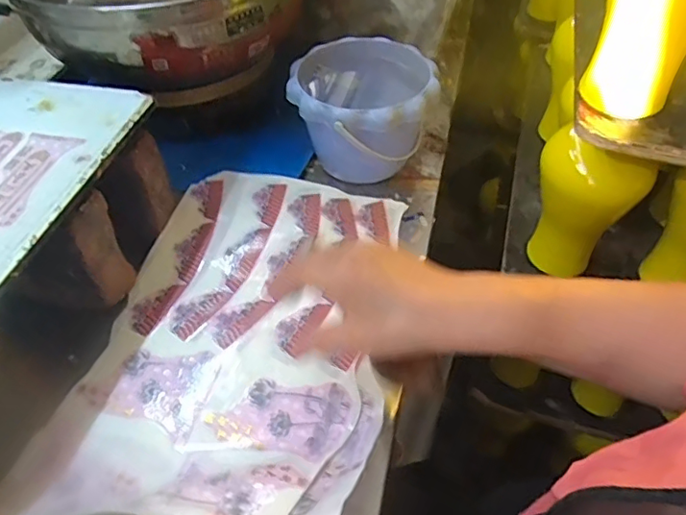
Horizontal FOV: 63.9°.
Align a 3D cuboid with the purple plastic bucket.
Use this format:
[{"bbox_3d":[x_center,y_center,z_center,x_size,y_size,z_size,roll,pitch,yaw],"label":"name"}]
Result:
[{"bbox_3d":[0.022,-0.160,0.627,0.149,0.113,0.158,-1,49,1],"label":"purple plastic bucket"}]

